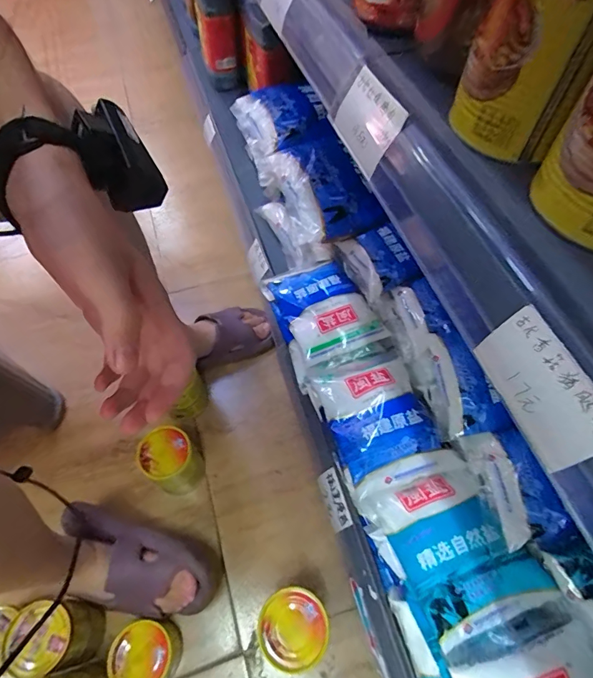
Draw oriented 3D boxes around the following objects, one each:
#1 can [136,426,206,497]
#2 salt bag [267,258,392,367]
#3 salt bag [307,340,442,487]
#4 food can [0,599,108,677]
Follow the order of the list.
[{"bbox_3d":[-0.175,0.176,0.590,0.068,0.099,0.072,0,61,0],"label":"can"},{"bbox_3d":[0.037,-0.041,0.538,0.102,0.025,0.133,-23,63,-12],"label":"salt bag"},{"bbox_3d":[0.085,0.071,0.471,0.110,0.051,0.148,-15,60,-9],"label":"salt bag"},{"bbox_3d":[-0.277,0.345,0.486,0.073,0.101,0.067,0,61,0],"label":"food can"}]

